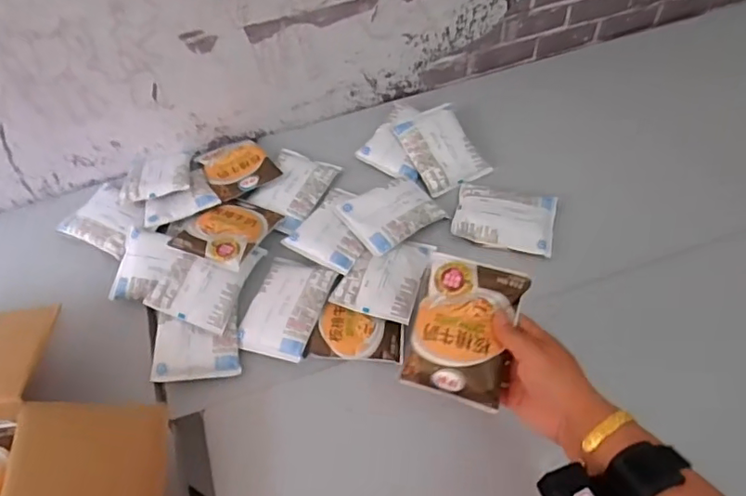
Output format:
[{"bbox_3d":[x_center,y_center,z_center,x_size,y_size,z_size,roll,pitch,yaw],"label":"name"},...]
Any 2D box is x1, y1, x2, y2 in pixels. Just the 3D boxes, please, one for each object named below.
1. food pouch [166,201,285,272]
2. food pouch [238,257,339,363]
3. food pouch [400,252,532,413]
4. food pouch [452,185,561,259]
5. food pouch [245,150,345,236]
[{"bbox_3d":[-0.187,-0.026,0.738,0.091,0.025,0.124,21,46,10],"label":"food pouch"},{"bbox_3d":[-0.108,0.071,0.694,0.093,0.020,0.125,15,60,14],"label":"food pouch"},{"bbox_3d":[0.084,0.075,0.531,0.093,0.016,0.131,13,76,21],"label":"food pouch"},{"bbox_3d":[0.177,-0.043,0.755,0.129,0.015,0.091,12,59,12],"label":"food pouch"},{"bbox_3d":[-0.117,-0.082,0.804,0.094,0.020,0.129,19,61,16],"label":"food pouch"}]

